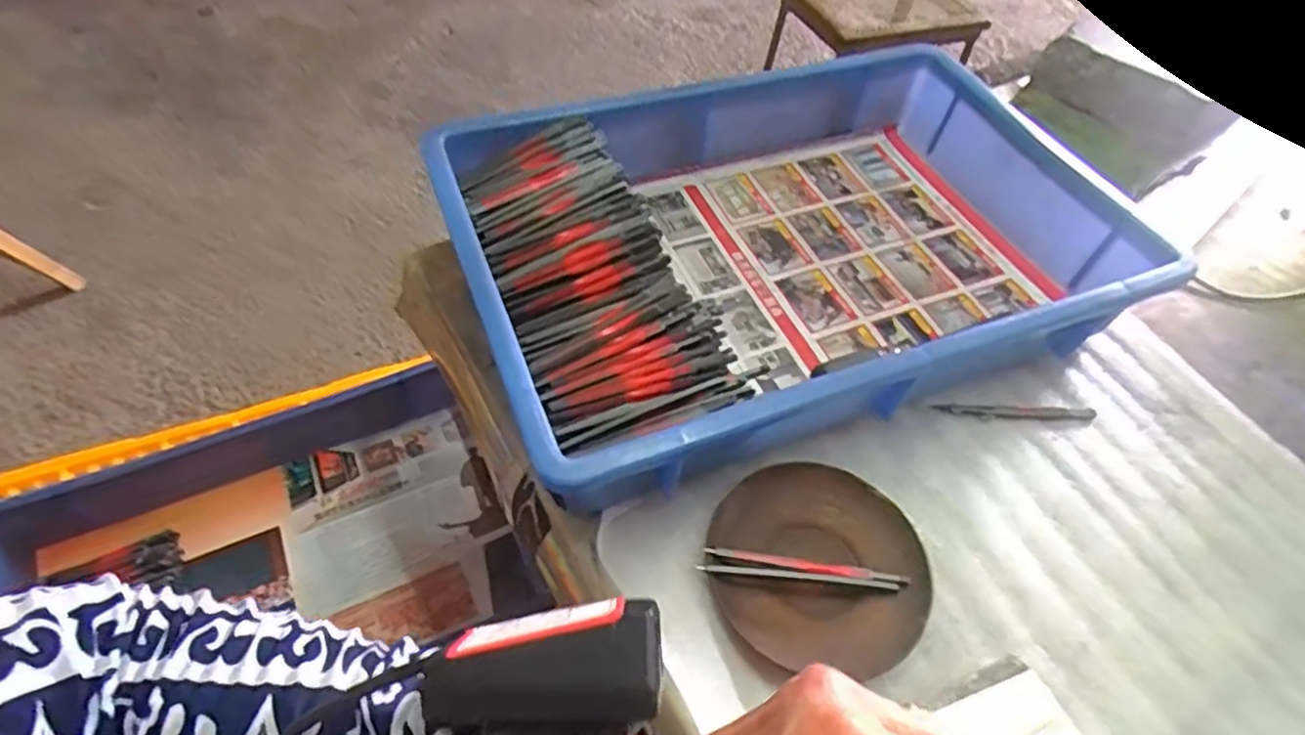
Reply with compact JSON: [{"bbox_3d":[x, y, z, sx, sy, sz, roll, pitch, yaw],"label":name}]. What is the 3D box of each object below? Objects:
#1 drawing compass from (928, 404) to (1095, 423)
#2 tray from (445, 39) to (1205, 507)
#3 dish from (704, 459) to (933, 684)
[{"bbox_3d":[0.234,0.029,0.441,0.108,0.004,0.011,0,53,-5],"label":"drawing compass"},{"bbox_3d":[0.093,-0.084,0.468,0.424,0.080,0.276,-16,56,-17],"label":"tray"},{"bbox_3d":[0.089,0.104,0.364,0.113,0.015,0.106,2,53,-3],"label":"dish"}]

